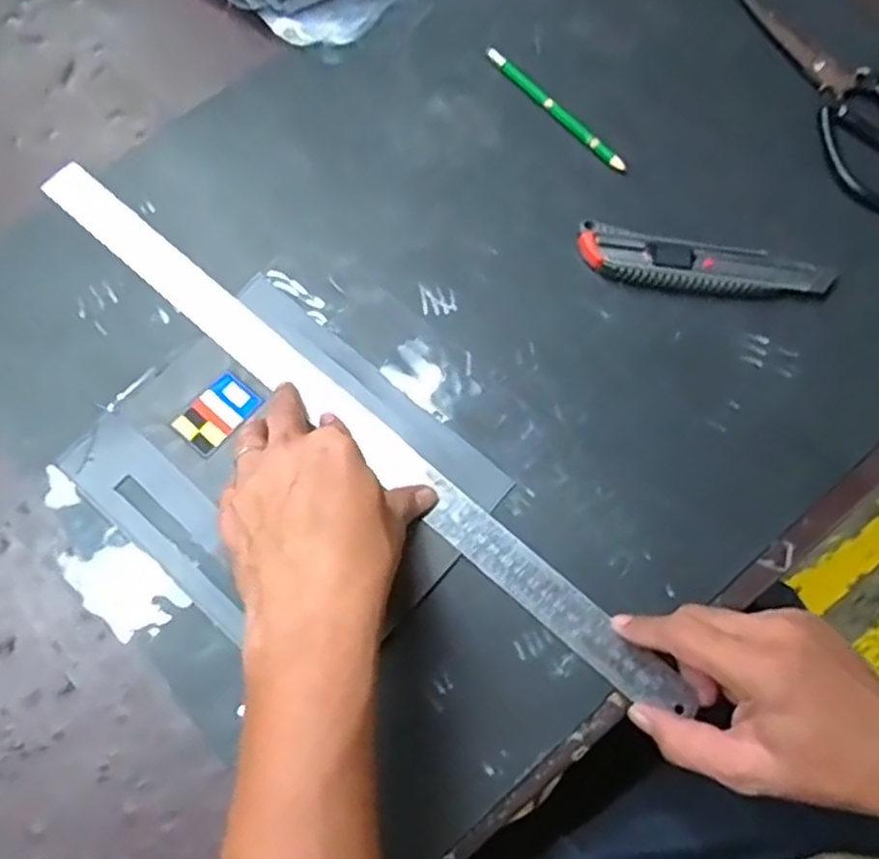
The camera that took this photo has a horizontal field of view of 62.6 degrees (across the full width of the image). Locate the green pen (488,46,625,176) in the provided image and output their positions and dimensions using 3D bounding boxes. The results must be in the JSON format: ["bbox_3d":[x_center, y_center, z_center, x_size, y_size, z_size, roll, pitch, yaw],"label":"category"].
[{"bbox_3d":[0.082,-0.230,0.515,0.011,0.005,0.137,-38,76,-11],"label":"green pen"}]

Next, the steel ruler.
[{"bbox_3d":[-0.063,-0.010,0.449,0.513,0.004,0.030,40,77,11],"label":"steel ruler"}]

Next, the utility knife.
[{"bbox_3d":[0.170,-0.105,0.470,0.159,0.015,0.036,11,73,3],"label":"utility knife"}]

